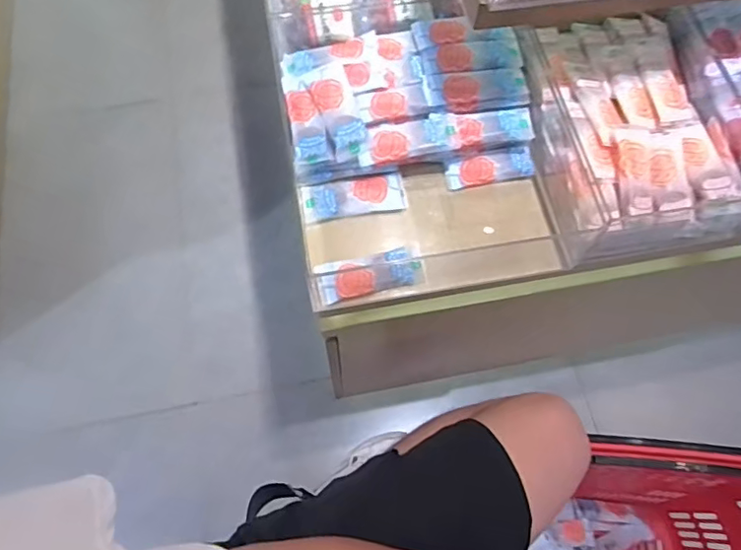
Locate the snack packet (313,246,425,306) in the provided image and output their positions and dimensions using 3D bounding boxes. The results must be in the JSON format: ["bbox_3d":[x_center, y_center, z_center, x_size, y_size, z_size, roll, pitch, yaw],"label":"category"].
[{"bbox_3d":[0.000,-0.002,0.605,0.112,0.014,0.042,-13,68,-7],"label":"snack packet"}]

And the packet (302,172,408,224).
[{"bbox_3d":[-0.020,-0.092,0.648,0.117,0.008,0.045,-9,67,-6],"label":"packet"}]

